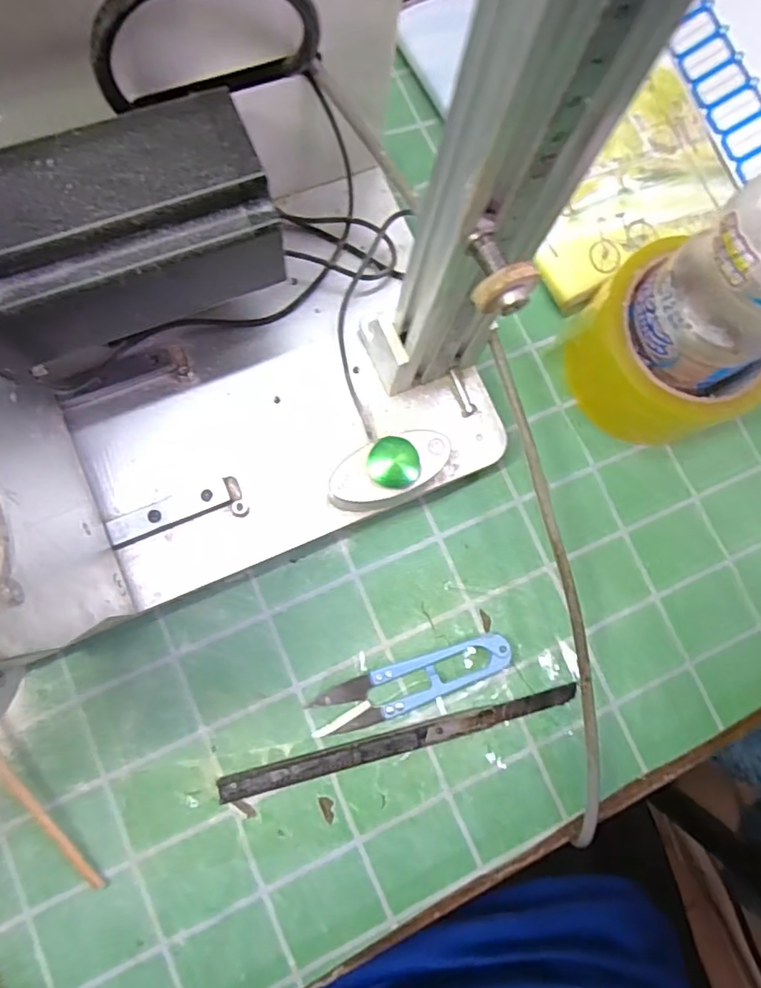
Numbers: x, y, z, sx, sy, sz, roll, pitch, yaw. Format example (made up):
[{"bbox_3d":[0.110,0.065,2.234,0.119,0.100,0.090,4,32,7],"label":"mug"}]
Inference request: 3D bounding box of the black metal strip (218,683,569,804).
[{"bbox_3d":[0.012,0.121,0.280,0.179,0.007,0.011,-13,82,-9],"label":"black metal strip"}]

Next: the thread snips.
[{"bbox_3d":[0.016,0.095,0.284,0.100,0.011,0.023,-17,82,-9],"label":"thread snips"}]

